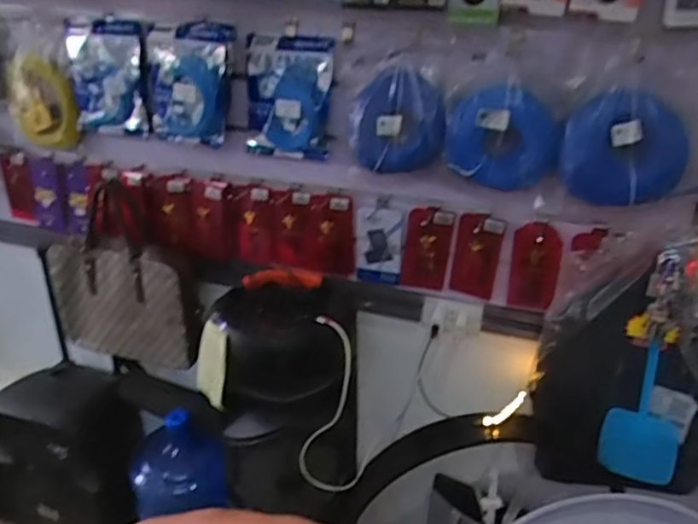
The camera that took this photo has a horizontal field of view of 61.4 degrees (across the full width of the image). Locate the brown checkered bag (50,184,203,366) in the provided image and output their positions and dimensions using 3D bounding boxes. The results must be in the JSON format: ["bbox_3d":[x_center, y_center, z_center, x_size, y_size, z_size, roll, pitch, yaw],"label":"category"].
[{"bbox_3d":[-0.493,0.052,1.294,0.325,0.373,0.072,10,26,18],"label":"brown checkered bag"}]

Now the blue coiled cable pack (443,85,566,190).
[{"bbox_3d":[0.258,-0.213,1.001,0.182,0.167,0.066,4,25,4],"label":"blue coiled cable pack"}]

